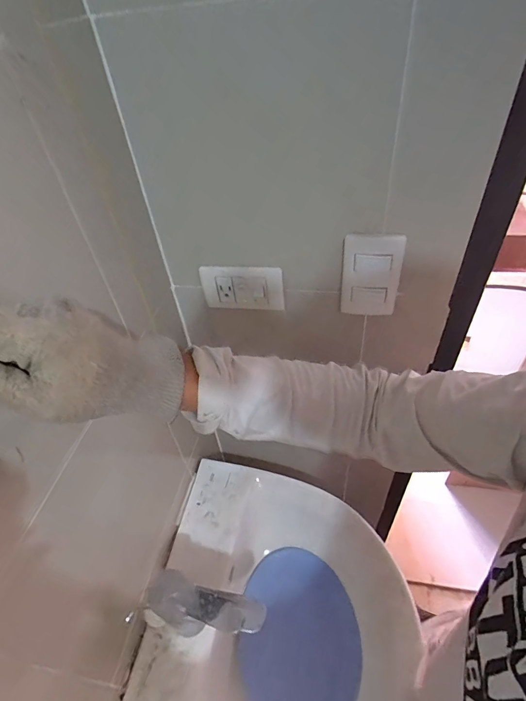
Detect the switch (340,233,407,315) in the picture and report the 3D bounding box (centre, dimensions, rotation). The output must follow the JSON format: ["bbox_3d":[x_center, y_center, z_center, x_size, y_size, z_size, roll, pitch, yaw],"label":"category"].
[{"bbox_3d":[0.132,-0.090,0.470,0.069,0.110,0.006,6,46,12],"label":"switch"}]

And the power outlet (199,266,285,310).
[{"bbox_3d":[-0.030,-0.086,0.530,0.116,0.063,0.014,4,46,10],"label":"power outlet"}]

